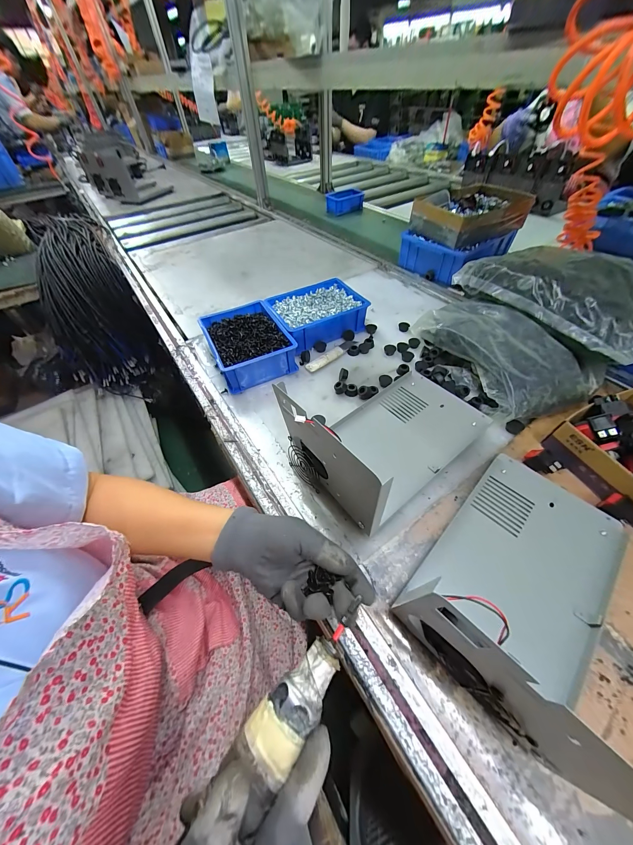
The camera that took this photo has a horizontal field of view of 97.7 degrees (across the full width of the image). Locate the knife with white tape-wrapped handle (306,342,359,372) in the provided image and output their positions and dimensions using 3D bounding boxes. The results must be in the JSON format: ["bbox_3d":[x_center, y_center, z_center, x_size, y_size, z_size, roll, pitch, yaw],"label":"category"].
[{"bbox_3d":[0.033,-0.142,0.575,0.130,0.010,0.028,-37,58,-23],"label":"knife with white tape-wrapped handle"}]

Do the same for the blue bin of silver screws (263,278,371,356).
[{"bbox_3d":[0.002,-0.242,0.624,0.192,0.065,0.151,-26,54,-15],"label":"blue bin of silver screws"}]

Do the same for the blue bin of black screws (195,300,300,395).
[{"bbox_3d":[-0.138,-0.159,0.564,0.146,0.064,0.198,-23,53,-14],"label":"blue bin of black screws"}]

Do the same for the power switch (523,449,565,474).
[{"bbox_3d":[0.316,0.058,0.389,0.021,0.027,0.039,-27,54,-16],"label":"power switch"}]

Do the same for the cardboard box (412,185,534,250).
[{"bbox_3d":[0.396,-0.544,0.727,0.251,0.069,0.189,-24,54,-14],"label":"cardboard box"}]

